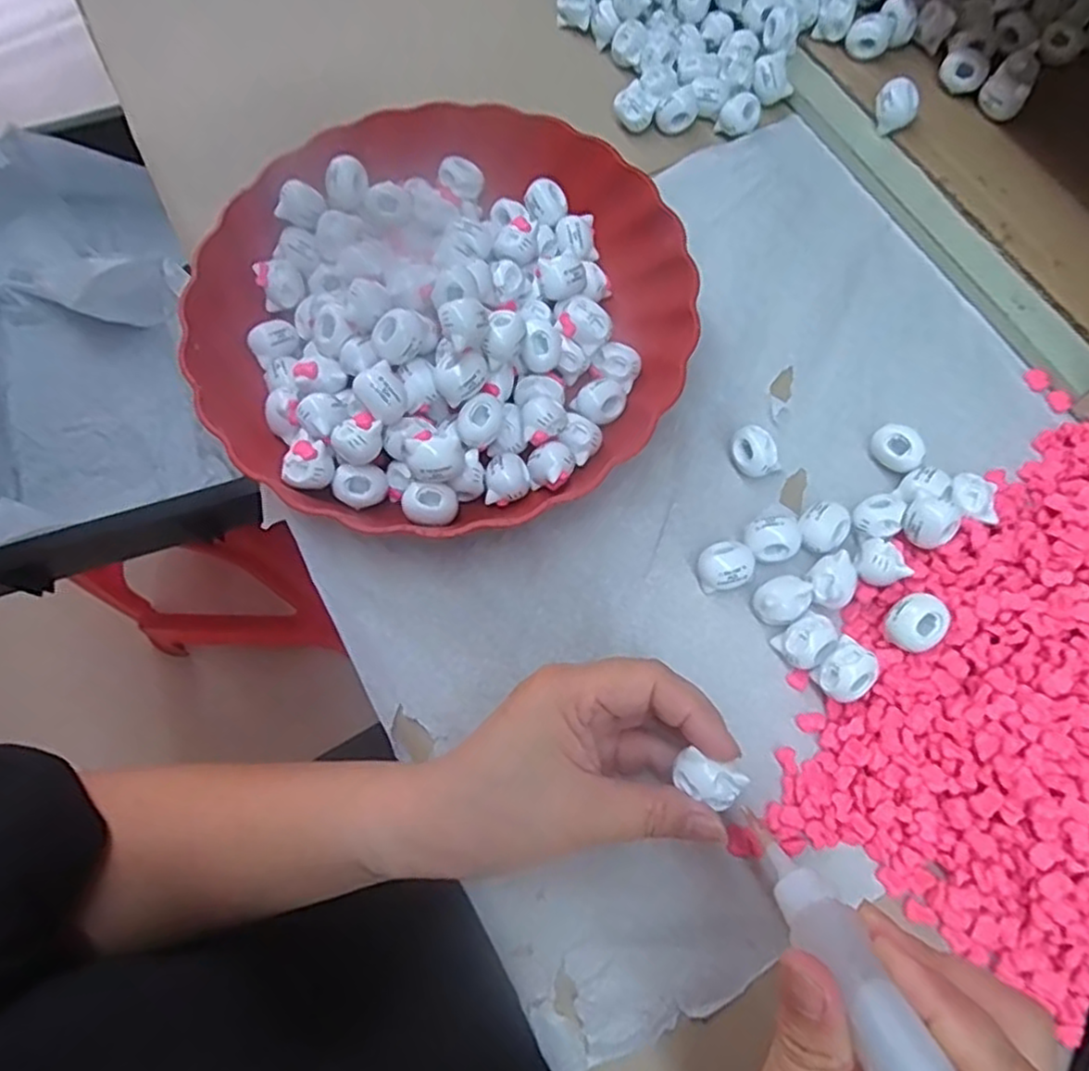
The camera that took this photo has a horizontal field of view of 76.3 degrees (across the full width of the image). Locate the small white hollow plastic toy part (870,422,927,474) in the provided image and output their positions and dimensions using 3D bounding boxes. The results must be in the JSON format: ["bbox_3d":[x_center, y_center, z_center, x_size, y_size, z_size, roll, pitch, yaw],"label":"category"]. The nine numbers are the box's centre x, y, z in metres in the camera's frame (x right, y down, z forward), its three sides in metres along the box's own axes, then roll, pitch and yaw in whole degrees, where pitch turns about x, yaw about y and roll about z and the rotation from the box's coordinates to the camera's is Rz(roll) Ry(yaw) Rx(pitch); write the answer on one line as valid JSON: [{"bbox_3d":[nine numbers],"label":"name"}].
[{"bbox_3d":[0.174,-0.042,0.344,0.024,0.019,0.019,34,76,11],"label":"small white hollow plastic toy part"}]

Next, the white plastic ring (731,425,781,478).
[{"bbox_3d":[0.103,-0.040,0.345,0.019,0.019,0.024,-31,74,-8],"label":"white plastic ring"}]

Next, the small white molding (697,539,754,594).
[{"bbox_3d":[0.085,0.014,0.327,0.025,0.017,0.022,-23,73,-6],"label":"small white molding"}]

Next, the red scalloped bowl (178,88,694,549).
[{"bbox_3d":[-0.051,-0.117,0.347,0.233,0.062,0.234,-1,70,1],"label":"red scalloped bowl"}]

